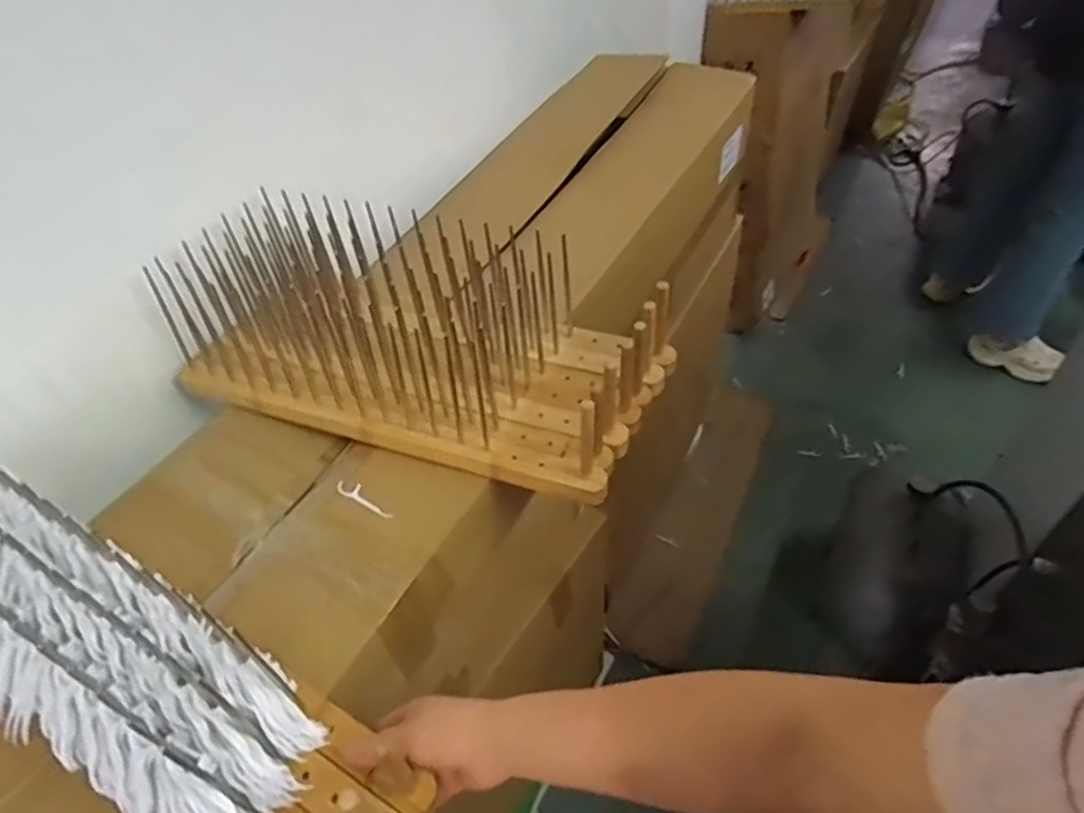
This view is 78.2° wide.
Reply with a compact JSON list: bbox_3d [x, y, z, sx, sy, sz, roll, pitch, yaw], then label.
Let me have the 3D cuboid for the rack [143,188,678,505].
[{"bbox_3d":[-0.128,-0.095,0.713,0.496,0.149,0.257,13,48,17],"label":"rack"}]

